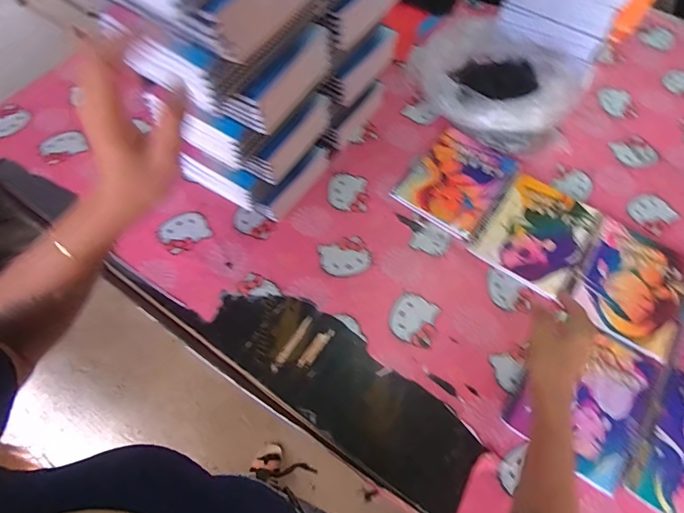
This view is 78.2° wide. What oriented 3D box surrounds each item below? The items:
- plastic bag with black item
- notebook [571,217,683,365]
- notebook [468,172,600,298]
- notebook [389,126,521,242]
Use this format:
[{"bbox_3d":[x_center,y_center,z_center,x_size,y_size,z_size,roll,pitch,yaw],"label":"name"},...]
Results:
[{"bbox_3d":[0.286,-0.351,0.824,0.324,0.102,0.250,26,64,12],"label":"plastic bag with black item"},{"bbox_3d":[0.462,0.045,0.666,0.152,0.007,0.199,31,65,14],"label":"notebook"},{"bbox_3d":[0.330,-0.038,0.711,0.158,0.011,0.198,36,67,16],"label":"notebook"},{"bbox_3d":[0.210,-0.138,0.760,0.160,0.015,0.197,34,66,16],"label":"notebook"}]

